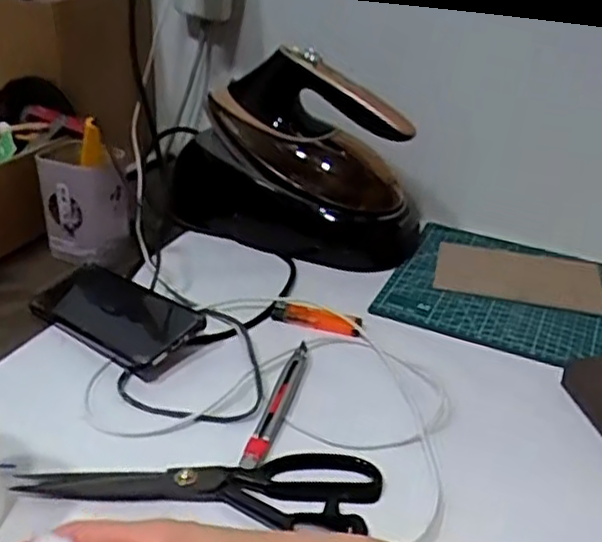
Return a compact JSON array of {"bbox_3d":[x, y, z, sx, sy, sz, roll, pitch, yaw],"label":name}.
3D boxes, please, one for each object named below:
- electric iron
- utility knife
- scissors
[{"bbox_3d":[-0.010,-0.127,0.783,0.281,0.185,0.105,15,32,20],"label":"electric iron"},{"bbox_3d":[-0.016,0.101,0.571,0.017,0.010,0.145,12,31,12],"label":"utility knife"},{"bbox_3d":[-0.065,0.144,0.498,0.236,0.013,0.070,6,30,1],"label":"scissors"}]

